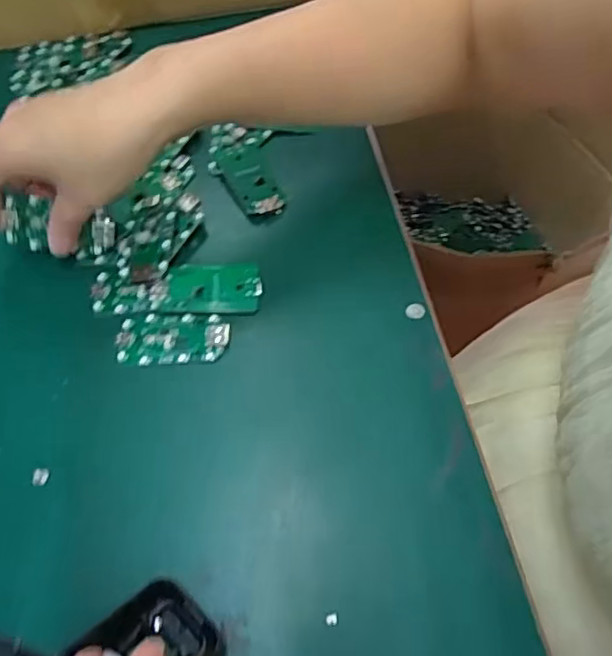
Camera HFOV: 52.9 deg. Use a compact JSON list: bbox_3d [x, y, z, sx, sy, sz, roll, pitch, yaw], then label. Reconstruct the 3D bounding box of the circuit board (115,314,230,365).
[{"bbox_3d":[-0.077,0.006,0.355,0.064,0.004,0.032,-2,59,1],"label":"circuit board"}]

